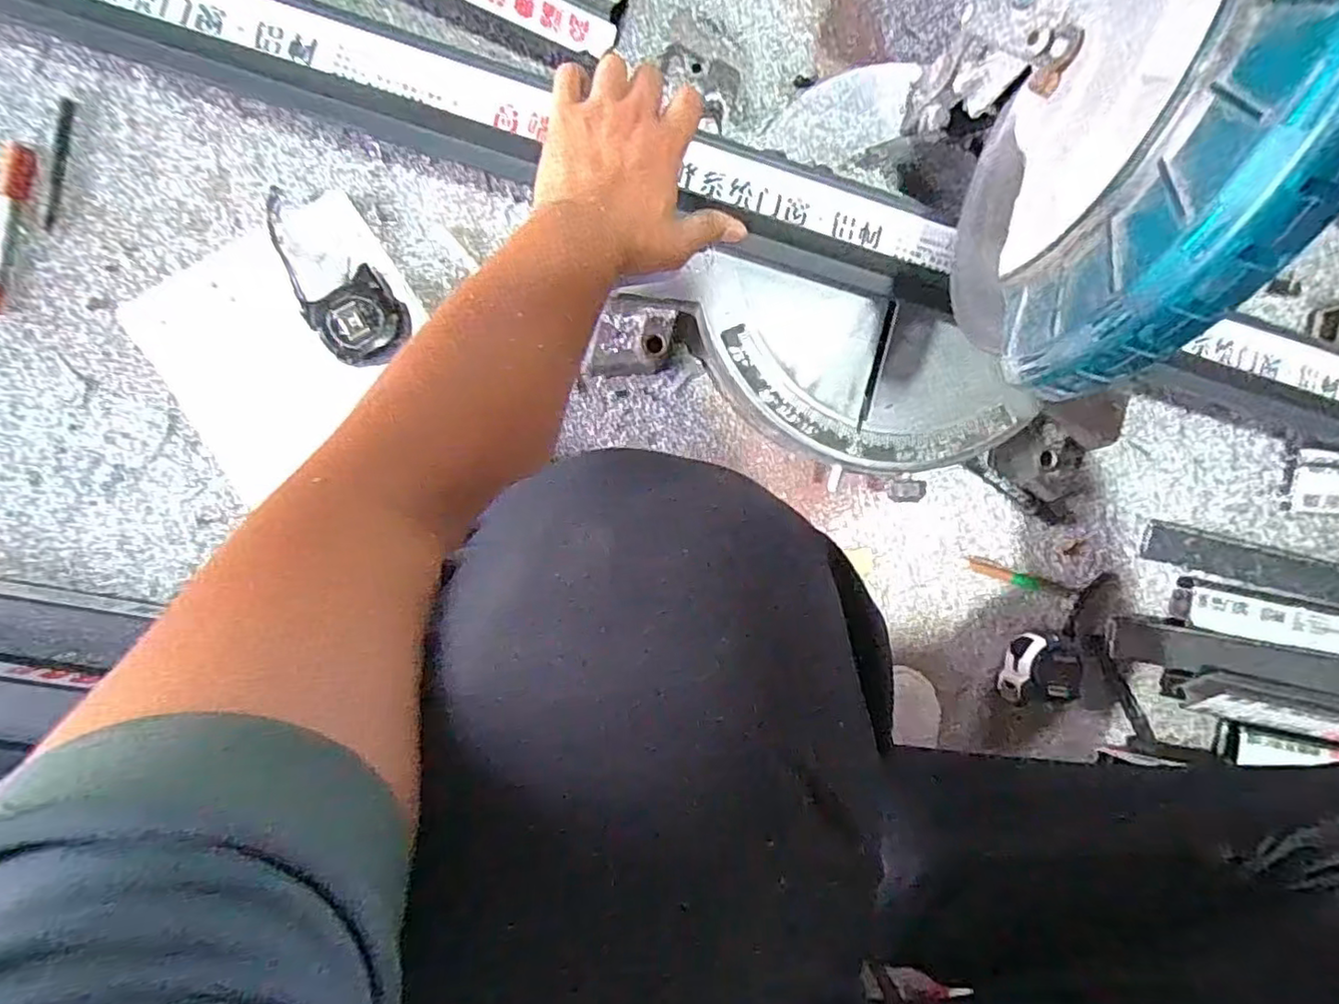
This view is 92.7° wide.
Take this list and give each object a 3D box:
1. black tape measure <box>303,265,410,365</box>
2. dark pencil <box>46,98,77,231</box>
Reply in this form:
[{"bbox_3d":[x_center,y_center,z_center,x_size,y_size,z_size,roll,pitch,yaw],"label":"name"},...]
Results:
[{"bbox_3d":[-0.257,-0.152,0.534,0.071,0.037,0.065,-39,97,-3],"label":"black tape measure"},{"bbox_3d":[-0.503,-0.278,0.527,0.011,0.004,0.104,12,92,-7],"label":"dark pencil"}]

